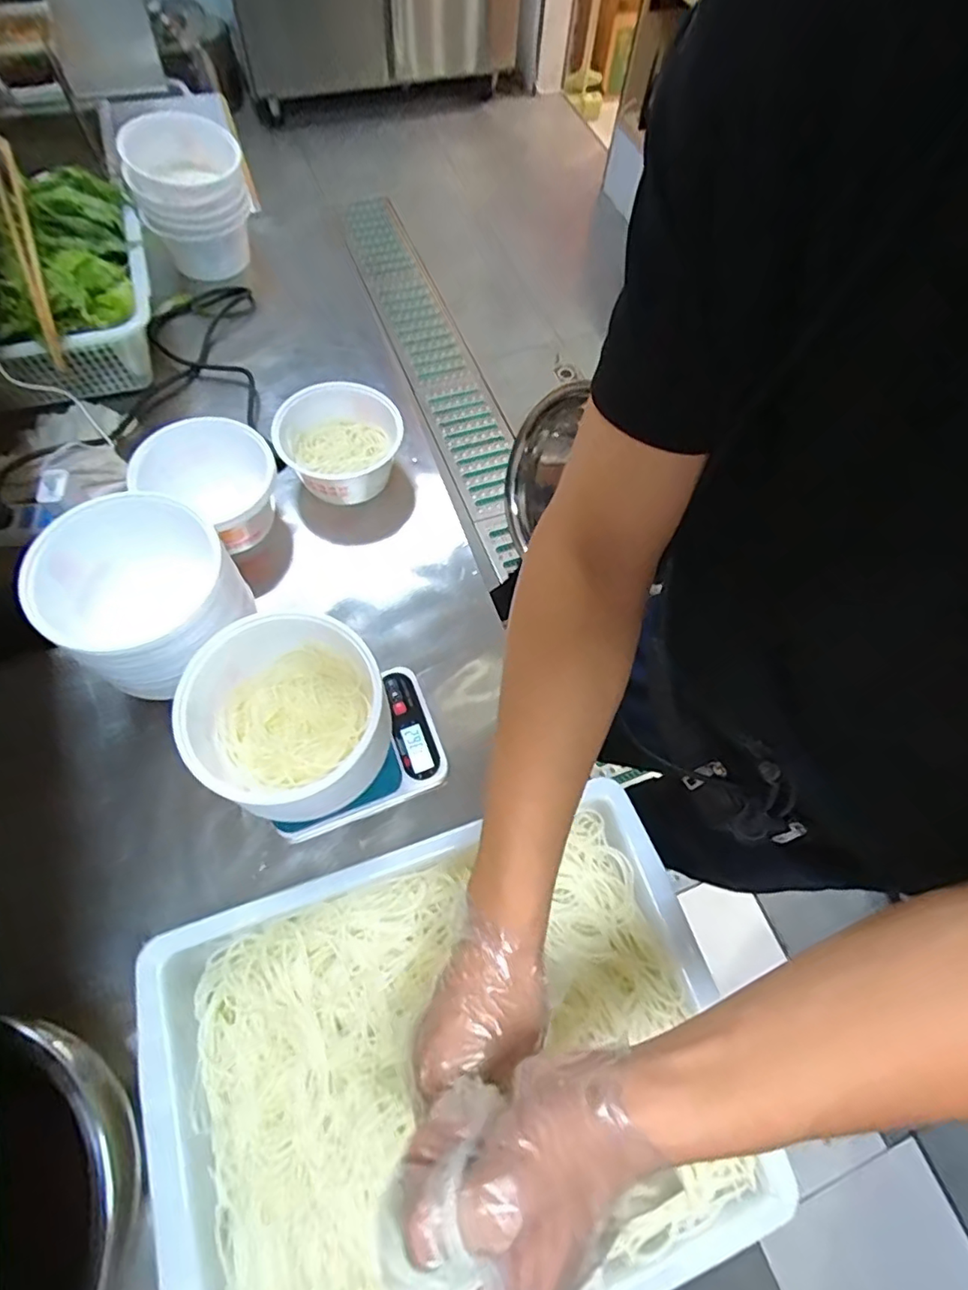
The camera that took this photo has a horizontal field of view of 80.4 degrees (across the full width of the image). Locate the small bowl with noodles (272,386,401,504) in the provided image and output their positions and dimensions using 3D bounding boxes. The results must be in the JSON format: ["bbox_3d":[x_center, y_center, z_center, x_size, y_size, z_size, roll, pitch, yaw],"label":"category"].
[{"bbox_3d":[-0.192,-0.271,0.775,0.167,0.078,0.138,-15,67,-10],"label":"small bowl with noodles"}]

